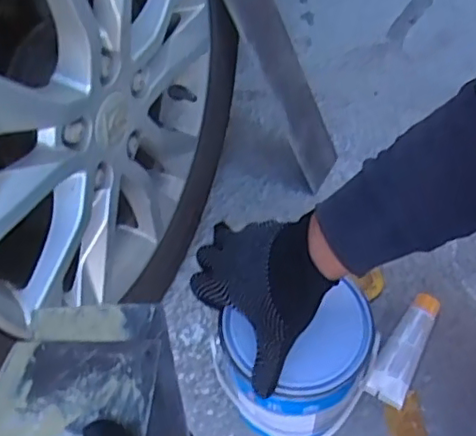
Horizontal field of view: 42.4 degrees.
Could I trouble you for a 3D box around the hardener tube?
[{"bbox_3d":[0.200,0.155,0.742,0.048,0.033,0.138,23,58,19],"label":"hardener tube"}]

